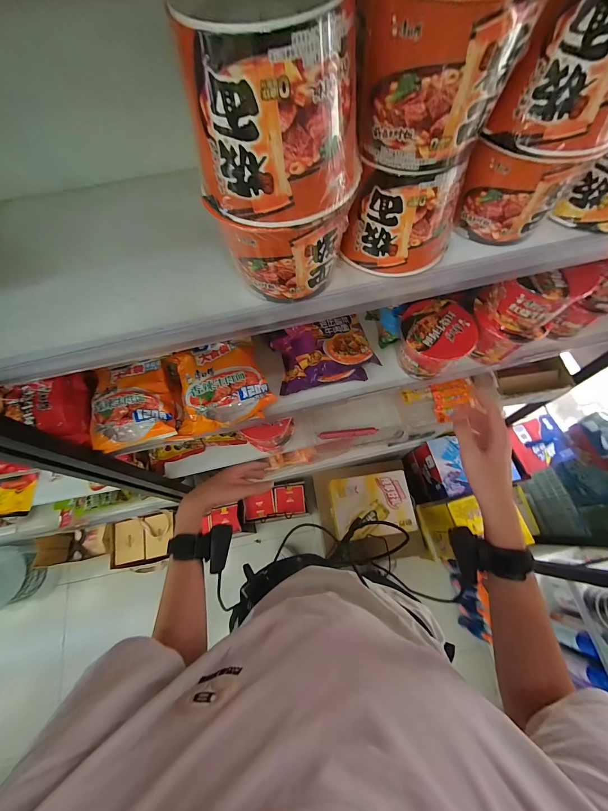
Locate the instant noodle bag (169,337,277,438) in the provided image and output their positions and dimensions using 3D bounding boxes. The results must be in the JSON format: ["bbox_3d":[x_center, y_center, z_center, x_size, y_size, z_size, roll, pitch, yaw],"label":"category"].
[{"bbox_3d":[-0.163,-0.038,0.599,0.178,0.062,0.152,-16,68,-4],"label":"instant noodle bag"}]

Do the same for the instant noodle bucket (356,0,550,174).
[{"bbox_3d":[0.102,-0.272,0.248,0.128,0.114,0.100,-1,68,2],"label":"instant noodle bucket"}]

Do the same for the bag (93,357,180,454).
[{"bbox_3d":[-0.327,-0.005,0.589,0.158,0.049,0.152,-10,68,-2],"label":"bag"}]

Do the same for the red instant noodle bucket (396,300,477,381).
[{"bbox_3d":[0.250,-0.125,0.626,0.129,0.111,0.123,-1,68,2],"label":"red instant noodle bucket"}]

